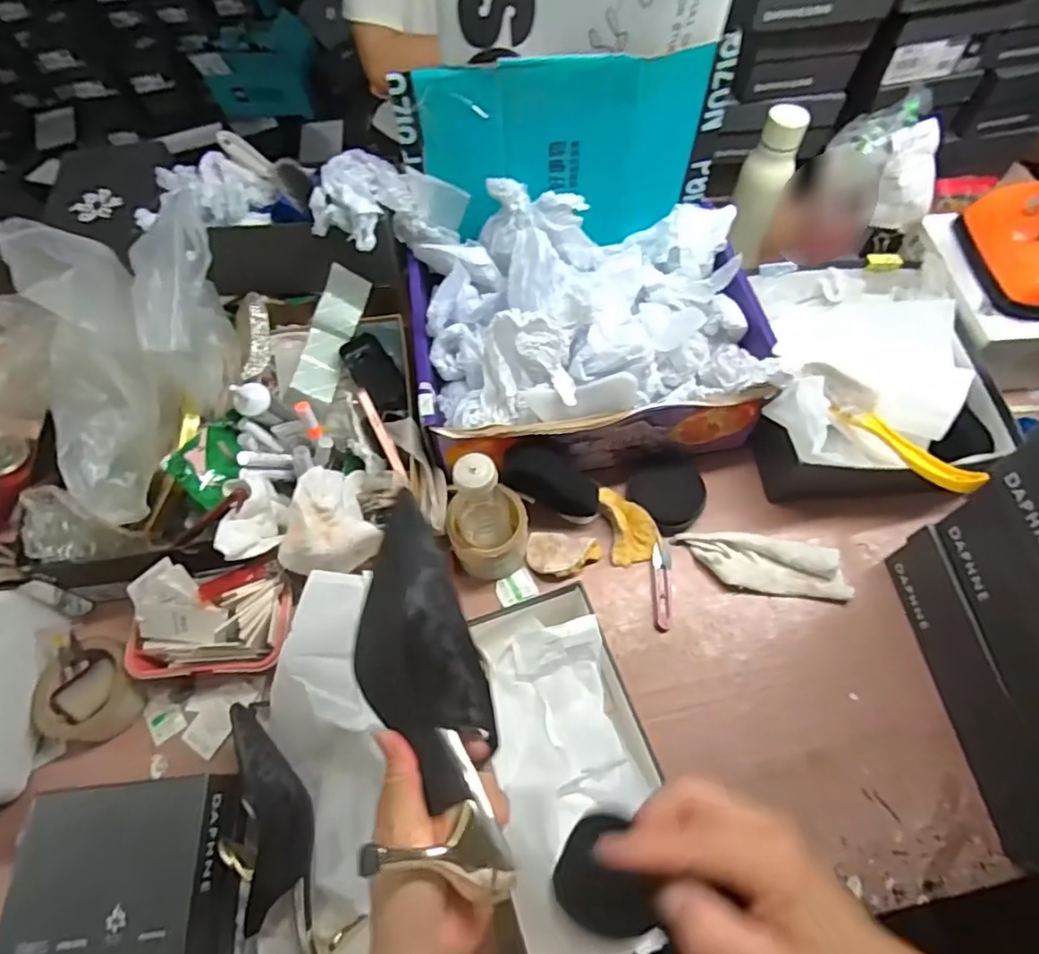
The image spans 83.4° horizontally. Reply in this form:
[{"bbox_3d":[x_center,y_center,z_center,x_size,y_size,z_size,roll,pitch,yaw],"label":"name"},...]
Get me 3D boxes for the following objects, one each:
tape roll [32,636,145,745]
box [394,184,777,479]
[{"bbox_3d":[-0.454,0.229,0.624,0.101,0.052,0.097,-1,62,1],"label":"tape roll"},{"bbox_3d":[0.075,-0.180,0.694,0.389,0.168,0.285,-9,62,-3],"label":"box"}]

